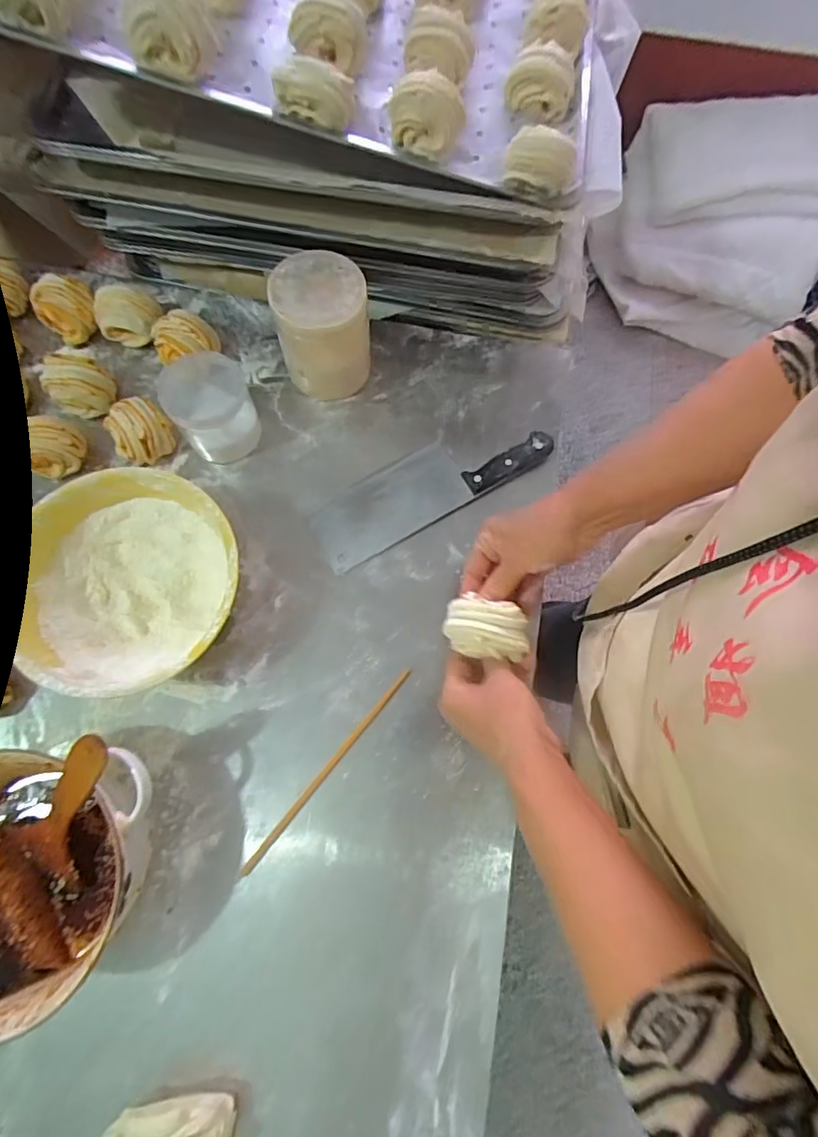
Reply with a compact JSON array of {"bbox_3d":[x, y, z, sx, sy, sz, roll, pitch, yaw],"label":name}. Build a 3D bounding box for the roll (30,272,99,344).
[{"bbox_3d":[-0.403,-0.307,0.630,0.065,0.057,0.059,-39,79,-12],"label":"roll"}]

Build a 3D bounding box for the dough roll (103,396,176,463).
[{"bbox_3d":[-0.293,-0.150,0.589,0.059,0.053,0.057,0,74,-2],"label":"dough roll"}]

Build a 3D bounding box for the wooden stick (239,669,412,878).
[{"bbox_3d":[-0.077,0.193,0.518,0.008,0.004,0.236,39,76,9],"label":"wooden stick"}]

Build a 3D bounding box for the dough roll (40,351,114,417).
[{"bbox_3d":[-0.369,-0.206,0.603,0.068,0.055,0.058,11,74,2],"label":"dough roll"}]

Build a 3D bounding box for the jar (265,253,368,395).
[{"bbox_3d":[-0.092,-0.260,0.587,0.090,0.128,0.099,0,74,-2],"label":"jar"}]

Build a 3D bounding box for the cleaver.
[{"bbox_3d":[0.022,-0.095,0.595,0.270,0.024,0.087,-28,76,-9],"label":"cleaver"}]

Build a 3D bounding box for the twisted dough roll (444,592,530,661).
[{"bbox_3d":[0.065,0.048,0.455,0.066,0.031,0.050,8,74,1],"label":"twisted dough roll"}]

